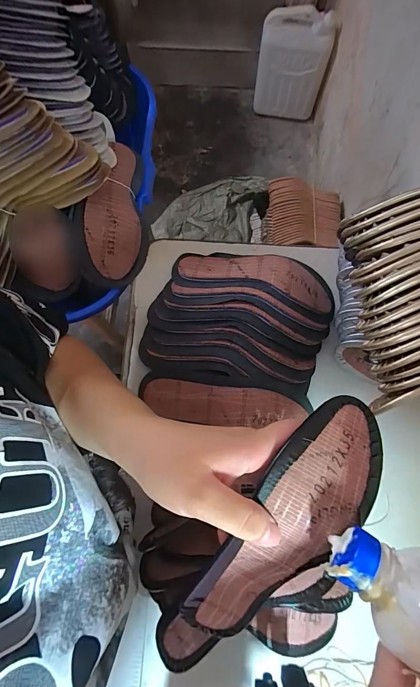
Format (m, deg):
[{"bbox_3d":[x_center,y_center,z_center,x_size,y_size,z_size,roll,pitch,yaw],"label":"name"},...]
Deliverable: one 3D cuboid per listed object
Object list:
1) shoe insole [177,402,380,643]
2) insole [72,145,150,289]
[{"bbox_3d":[0.051,0.133,0.223,0.068,0.042,0.205,33,97,6],"label":"shoe insole"},{"bbox_3d":[-0.139,-0.203,0.465,0.096,0.058,0.232,4,78,0],"label":"insole"}]

